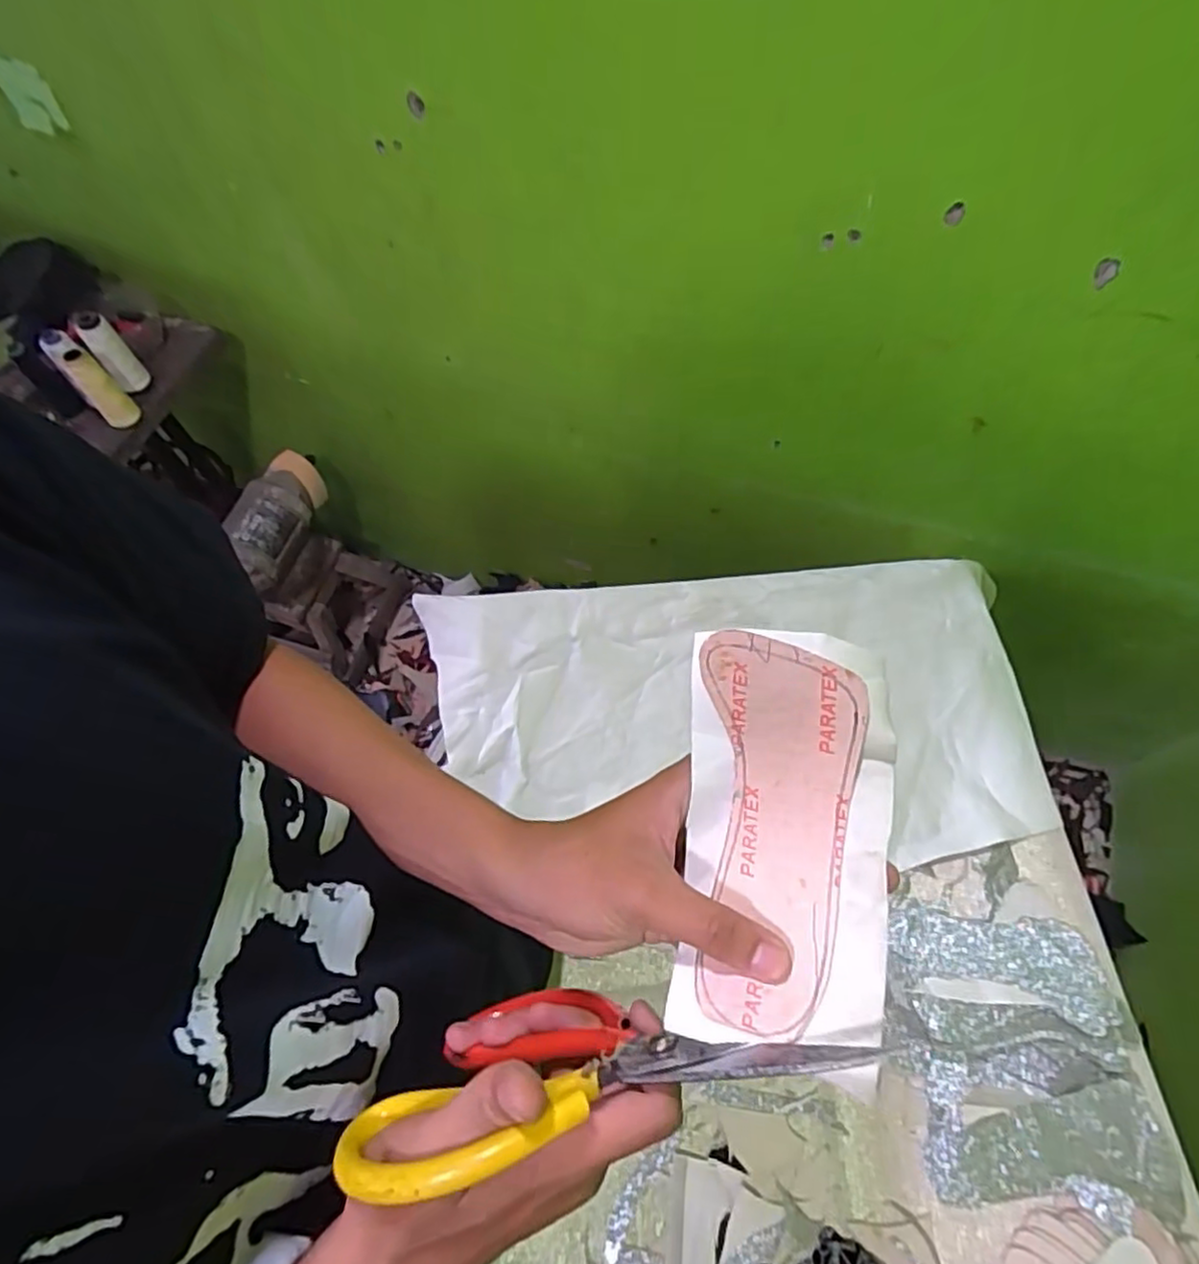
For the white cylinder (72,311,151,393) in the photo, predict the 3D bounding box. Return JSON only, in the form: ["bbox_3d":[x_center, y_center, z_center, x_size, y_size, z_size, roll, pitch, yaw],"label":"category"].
[{"bbox_3d":[-0.711,-0.406,0.975,0.043,0.123,0.038,-33,67,-14],"label":"white cylinder"}]

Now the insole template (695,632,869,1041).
[{"bbox_3d":[0.076,0.080,0.282,0.066,0.026,0.154,5,71,5],"label":"insole template"}]

